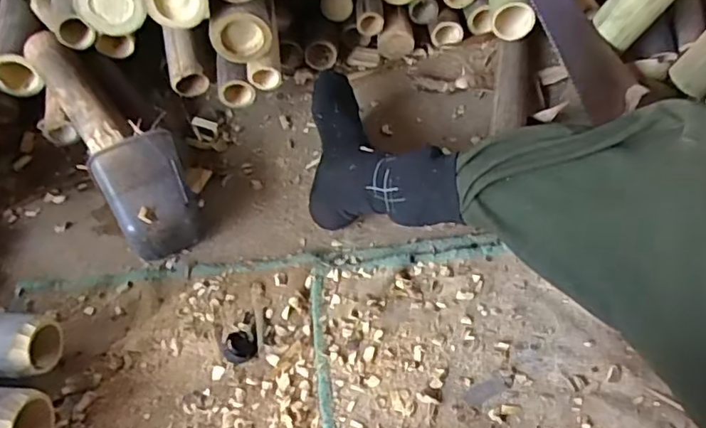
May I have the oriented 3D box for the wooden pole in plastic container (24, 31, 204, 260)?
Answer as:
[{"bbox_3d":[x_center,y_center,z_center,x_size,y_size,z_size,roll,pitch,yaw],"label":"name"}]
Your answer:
[{"bbox_3d":[-0.327,-0.104,0.794,0.107,0.151,0.385,-29,56,-19],"label":"wooden pole in plastic container"}]

